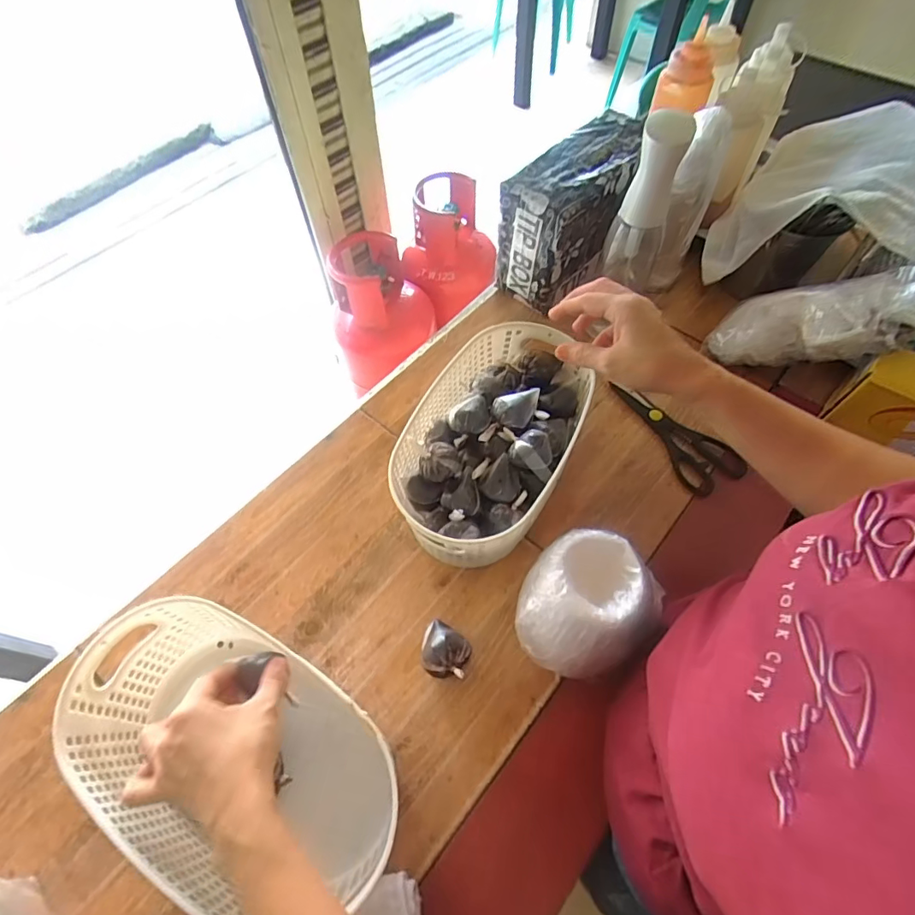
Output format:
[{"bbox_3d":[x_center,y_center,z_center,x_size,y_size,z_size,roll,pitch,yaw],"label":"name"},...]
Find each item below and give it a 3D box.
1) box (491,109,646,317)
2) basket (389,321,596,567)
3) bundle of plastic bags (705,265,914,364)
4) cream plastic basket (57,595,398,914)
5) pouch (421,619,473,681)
[{"bbox_3d":[0.166,-0.341,0.707,0.103,0.156,0.223,36,67,19],"label":"box"},{"bbox_3d":[0.041,-0.014,0.571,0.158,0.111,0.276,22,63,13],"label":"basket"},{"bbox_3d":[0.432,-0.160,0.594,0.242,0.073,0.070,-1,50,47],"label":"bundle of plastic bags"},{"bbox_3d":[-0.182,0.240,0.422,0.271,0.119,0.152,31,65,17],"label":"cream plastic basket"},{"bbox_3d":[-0.011,0.187,0.494,0.047,0.040,0.052,6,60,4],"label":"pouch"}]

